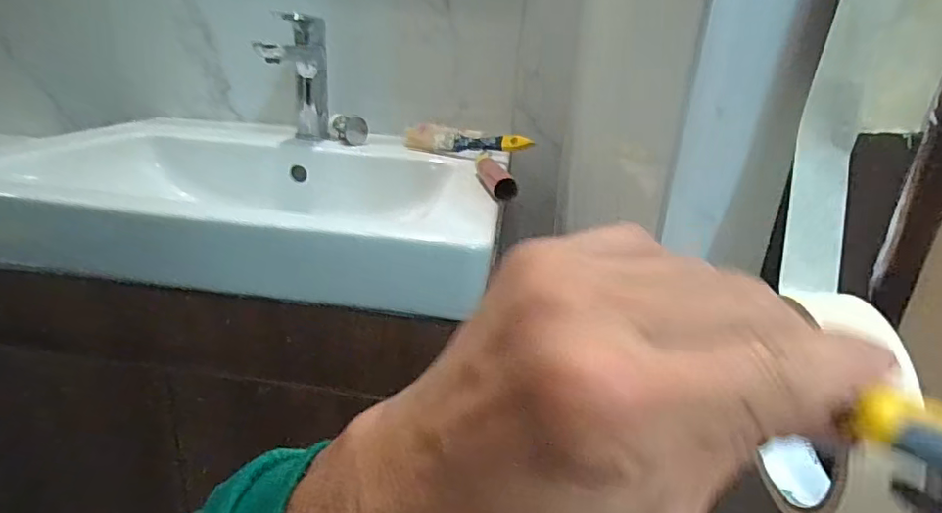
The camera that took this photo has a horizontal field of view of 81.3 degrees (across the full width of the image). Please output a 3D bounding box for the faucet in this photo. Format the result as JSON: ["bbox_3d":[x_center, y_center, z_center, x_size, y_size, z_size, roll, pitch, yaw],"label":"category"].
[{"bbox_3d":[-0.229,-0.224,0.706,0.057,0.155,0.125,5,21,1],"label":"faucet"}]

